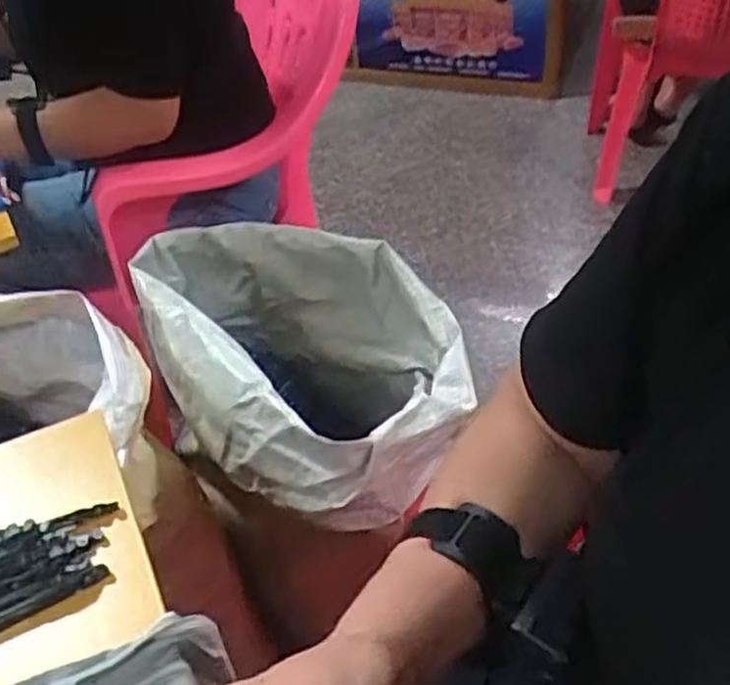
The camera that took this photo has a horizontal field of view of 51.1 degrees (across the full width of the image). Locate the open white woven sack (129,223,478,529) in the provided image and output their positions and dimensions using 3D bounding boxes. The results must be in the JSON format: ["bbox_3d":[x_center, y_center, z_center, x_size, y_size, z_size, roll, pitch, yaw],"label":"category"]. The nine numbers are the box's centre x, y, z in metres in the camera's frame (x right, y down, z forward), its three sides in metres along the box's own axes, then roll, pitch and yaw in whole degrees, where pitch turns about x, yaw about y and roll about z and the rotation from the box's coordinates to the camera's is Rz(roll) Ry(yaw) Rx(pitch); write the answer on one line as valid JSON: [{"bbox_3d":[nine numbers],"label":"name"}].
[{"bbox_3d":[-0.059,0.044,0.843,0.275,0.262,0.413,-25,46,-19],"label":"open white woven sack"}]

